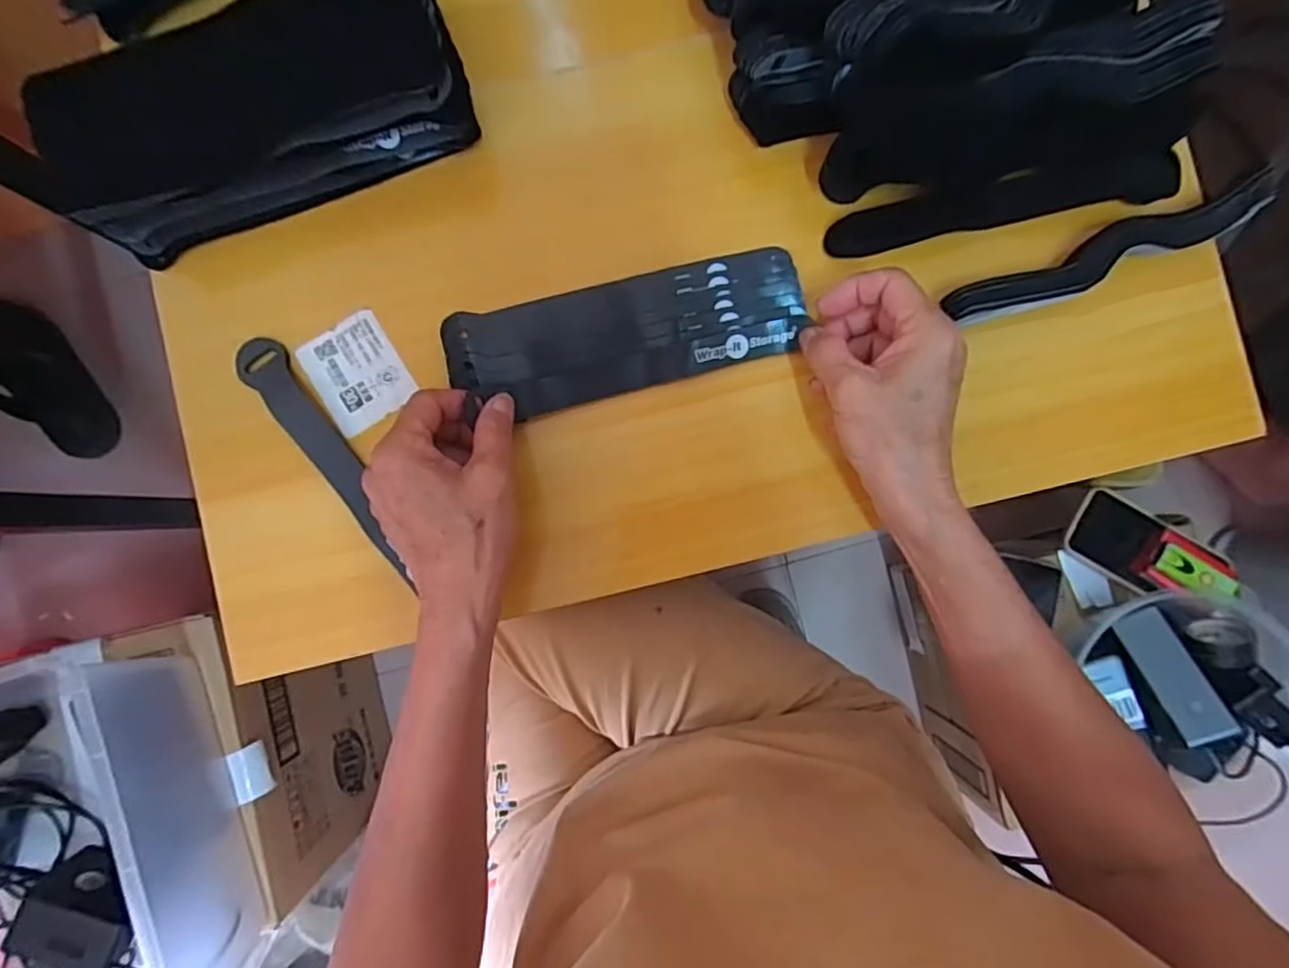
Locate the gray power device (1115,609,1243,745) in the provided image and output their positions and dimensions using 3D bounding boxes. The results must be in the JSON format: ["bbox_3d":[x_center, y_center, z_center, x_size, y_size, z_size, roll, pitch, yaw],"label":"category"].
[{"bbox_3d":[0.498,0.178,0.605,0.046,0.017,0.121,-18,64,-1],"label":"gray power device"}]

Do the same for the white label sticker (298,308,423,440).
[{"bbox_3d":[-0.161,-0.063,0.365,0.048,0.004,0.059,-32,88,-6],"label":"white label sticker"}]

